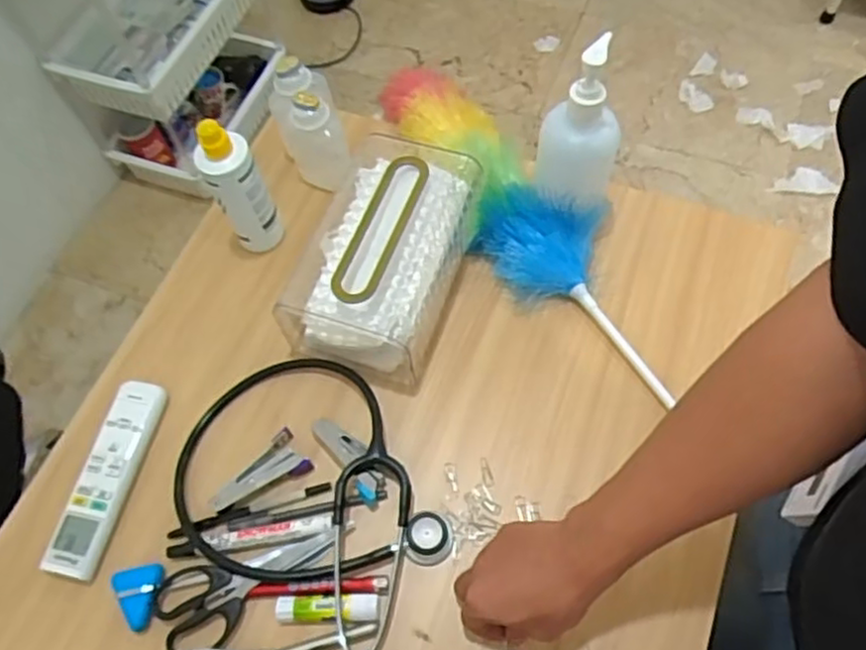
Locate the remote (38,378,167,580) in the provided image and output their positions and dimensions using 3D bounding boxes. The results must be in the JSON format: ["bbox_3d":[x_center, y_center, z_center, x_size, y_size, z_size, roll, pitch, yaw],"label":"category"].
[{"bbox_3d":[-0.295,0.135,0.641,0.048,0.014,0.176,10,65,9],"label":"remote"}]

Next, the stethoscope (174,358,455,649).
[{"bbox_3d":[-0.097,0.144,0.614,0.285,0.030,0.197,36,71,19],"label":"stethoscope"}]

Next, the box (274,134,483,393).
[{"bbox_3d":[-0.047,-0.067,0.684,0.147,0.083,0.216,20,66,13],"label":"box"}]

